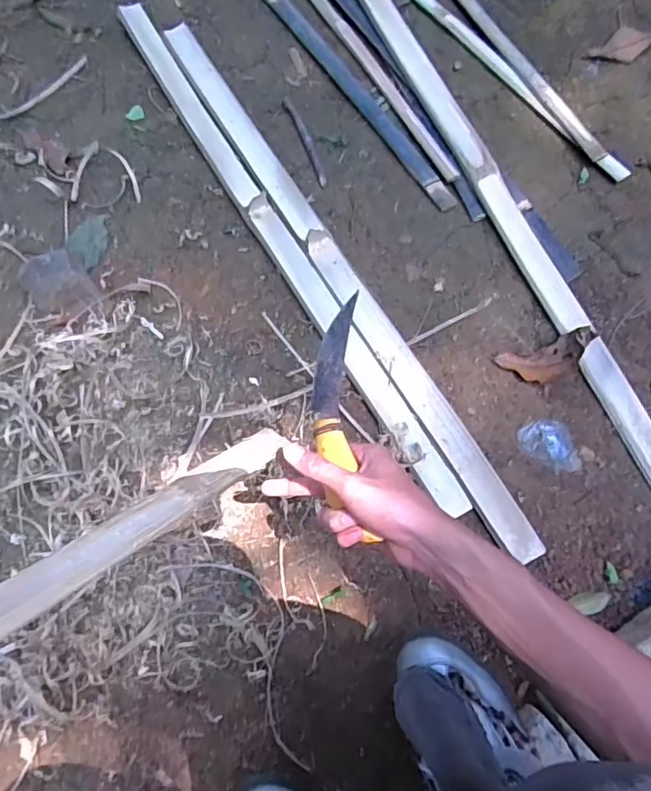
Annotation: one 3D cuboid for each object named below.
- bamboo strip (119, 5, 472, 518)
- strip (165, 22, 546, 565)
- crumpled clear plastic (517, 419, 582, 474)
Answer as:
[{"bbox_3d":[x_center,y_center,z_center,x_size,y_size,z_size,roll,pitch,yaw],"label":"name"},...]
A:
[{"bbox_3d":[-0.066,-0.225,0.755,0.047,0.013,0.871,-30,77,-7],"label":"bamboo strip"},{"bbox_3d":[0.010,-0.174,0.743,0.044,0.014,0.877,-30,78,-10],"label":"strip"},{"bbox_3d":[0.286,0.066,0.703,0.066,0.009,0.071,-17,74,-7],"label":"crumpled clear plastic"}]

